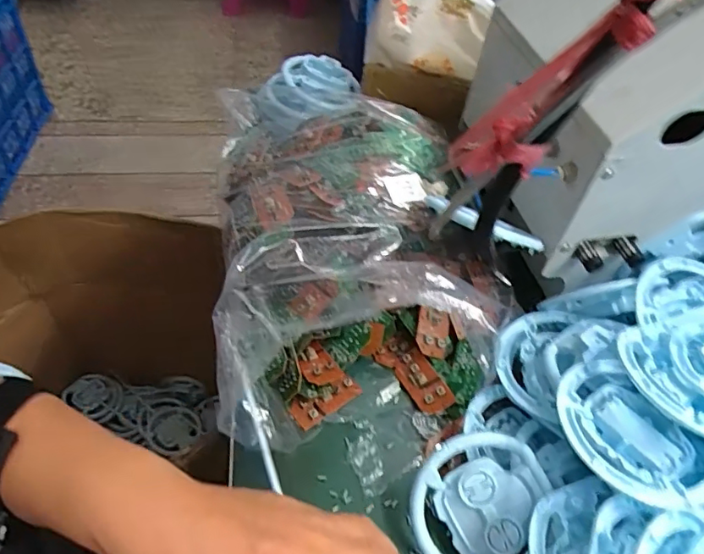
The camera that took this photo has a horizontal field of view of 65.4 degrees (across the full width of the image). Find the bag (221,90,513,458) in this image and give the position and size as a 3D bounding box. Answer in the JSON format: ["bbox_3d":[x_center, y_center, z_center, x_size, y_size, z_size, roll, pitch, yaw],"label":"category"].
[{"bbox_3d":[0.006,-0.040,0.515,0.244,0.112,0.371,-3,50,-8],"label":"bag"}]

